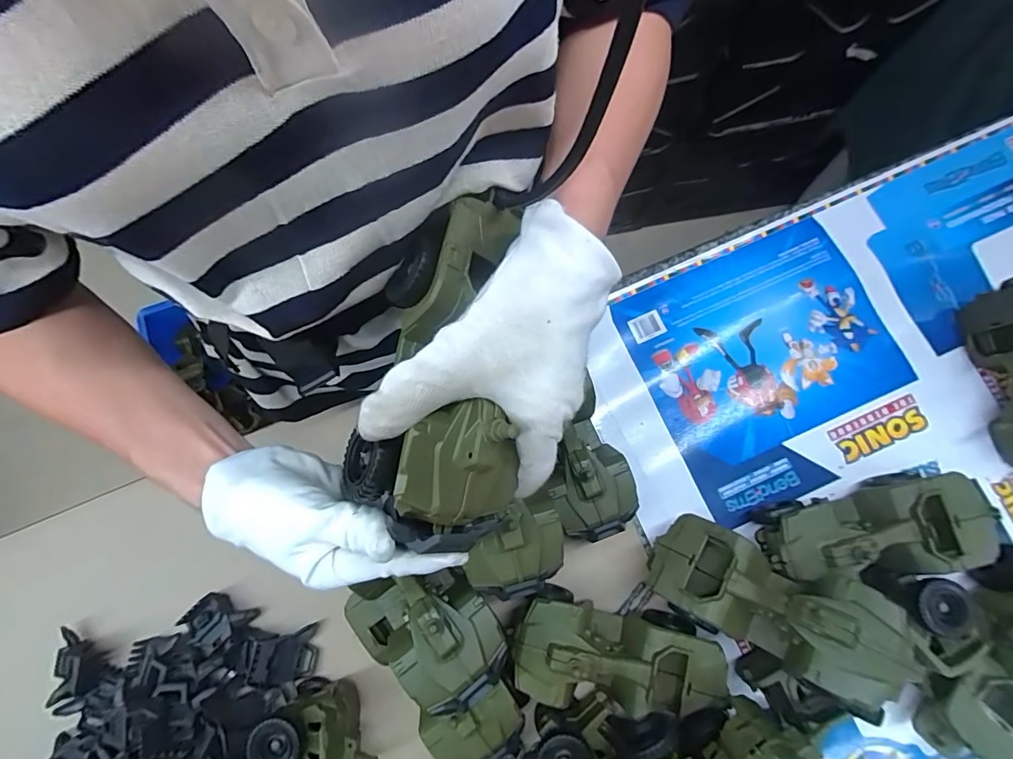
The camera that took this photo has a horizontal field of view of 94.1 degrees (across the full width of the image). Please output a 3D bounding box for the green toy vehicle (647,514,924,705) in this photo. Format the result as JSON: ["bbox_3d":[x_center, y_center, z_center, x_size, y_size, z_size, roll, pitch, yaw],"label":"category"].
[{"bbox_3d":[0.211,0.179,0.383,0.184,0.071,0.086,16,77,44],"label":"green toy vehicle"}]

